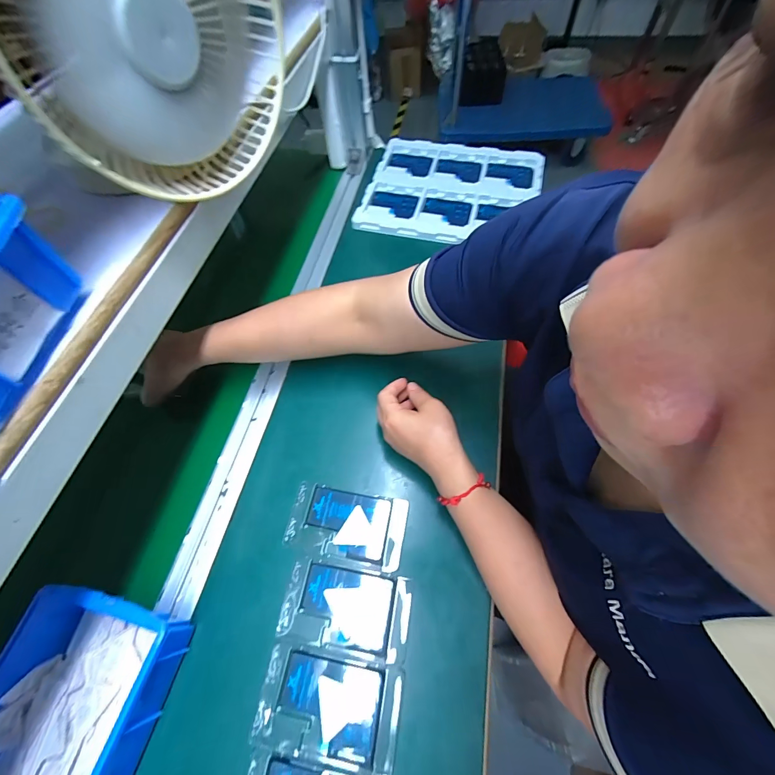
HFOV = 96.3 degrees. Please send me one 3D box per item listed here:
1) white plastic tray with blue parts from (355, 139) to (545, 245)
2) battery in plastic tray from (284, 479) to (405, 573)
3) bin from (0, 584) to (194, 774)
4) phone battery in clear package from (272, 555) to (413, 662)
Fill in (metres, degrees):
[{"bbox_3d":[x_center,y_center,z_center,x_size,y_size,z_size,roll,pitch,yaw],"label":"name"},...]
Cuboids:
[{"bbox_3d":[0.121,-0.377,0.661,0.310,0.032,0.265,13,63,10],"label":"white plastic tray with blue parts"},{"bbox_3d":[-0.045,0.153,0.390,0.127,0.016,0.071,9,63,4],"label":"battery in plastic tray"},{"bbox_3d":[-0.275,0.290,0.293,0.139,0.066,0.202,12,62,9],"label":"bin"},{"bbox_3d":[-0.042,0.220,0.349,0.125,0.004,0.073,9,62,8],"label":"phone battery in clear package"}]

